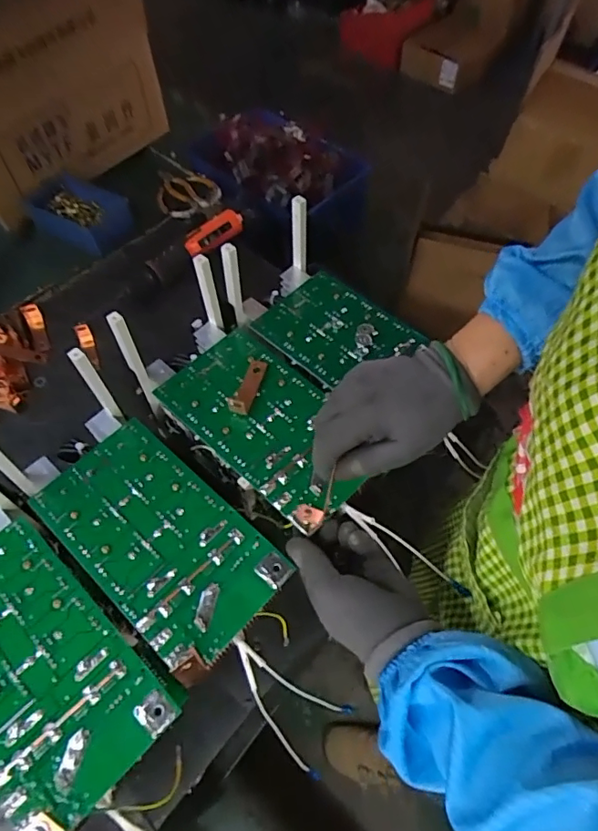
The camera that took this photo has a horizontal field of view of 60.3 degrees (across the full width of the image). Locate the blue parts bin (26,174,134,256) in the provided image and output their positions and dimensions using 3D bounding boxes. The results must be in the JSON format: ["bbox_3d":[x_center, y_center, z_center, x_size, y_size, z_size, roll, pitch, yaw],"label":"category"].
[{"bbox_3d":[-0.350,-0.327,0.841,0.153,0.053,0.112,27,62,16],"label":"blue parts bin"}]

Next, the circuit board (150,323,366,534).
[{"bbox_3d":[-0.029,0.000,0.522,0.225,0.017,0.128,40,66,22],"label":"circuit board"}]

